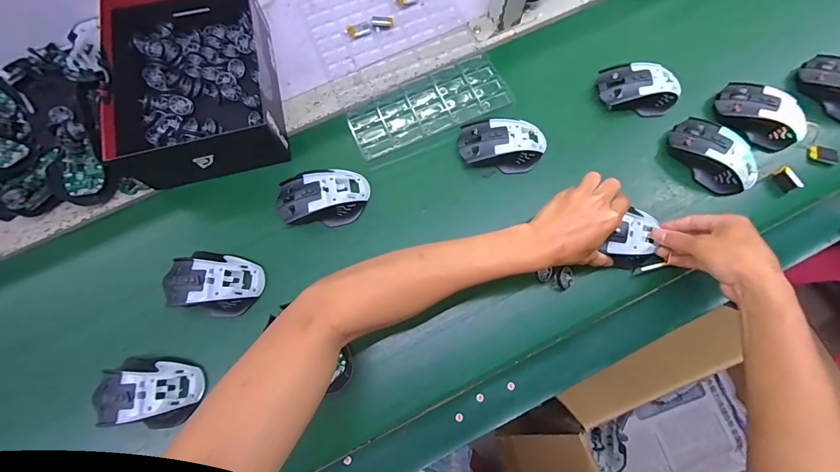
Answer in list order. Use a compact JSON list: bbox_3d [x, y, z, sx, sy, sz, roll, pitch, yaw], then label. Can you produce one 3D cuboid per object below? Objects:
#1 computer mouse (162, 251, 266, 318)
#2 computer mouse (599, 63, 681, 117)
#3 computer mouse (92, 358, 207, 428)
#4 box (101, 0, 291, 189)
[{"bbox_3d":[-0.251,0.055,0.467,0.116,0.036,0.073,11,74,2],"label":"computer mouse"},{"bbox_3d":[0.304,-0.202,0.545,0.106,0.048,0.061,10,74,2],"label":"computer mouse"},{"bbox_3d":[-0.305,0.174,0.434,0.117,0.039,0.069,1,74,-1],"label":"computer mouse"},{"bbox_3d":[-0.294,-0.207,0.513,0.193,0.077,0.255,-15,75,-5],"label":"box"}]

